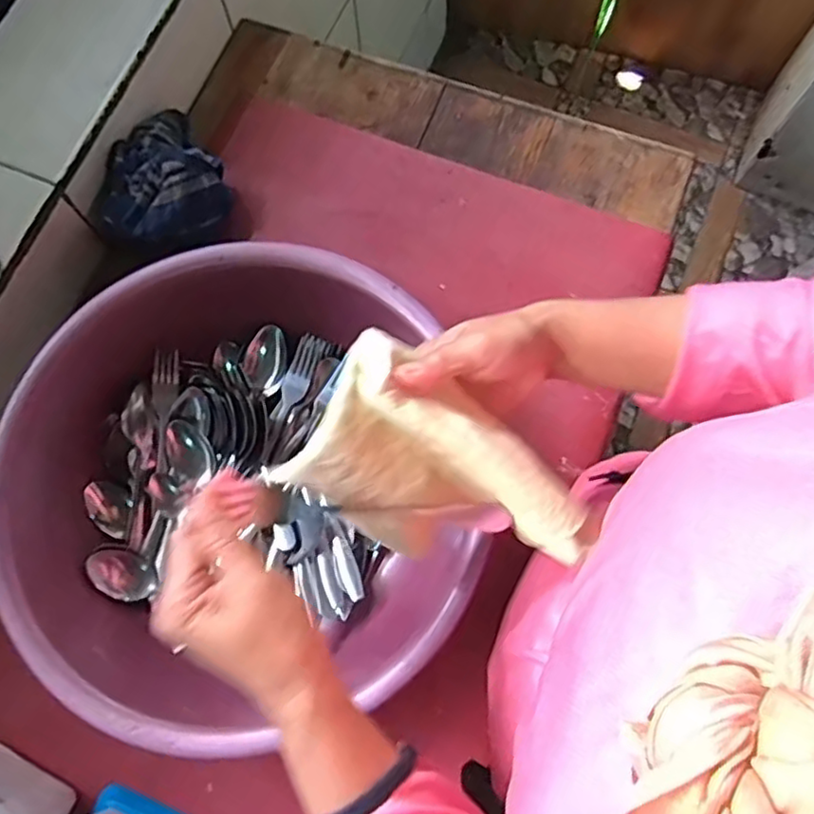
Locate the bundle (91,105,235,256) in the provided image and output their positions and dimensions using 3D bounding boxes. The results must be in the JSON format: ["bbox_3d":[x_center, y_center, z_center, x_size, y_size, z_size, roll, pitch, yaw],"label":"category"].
[{"bbox_3d":[-0.238,-0.226,0.678,0.109,0.087,0.149,8,75,3],"label":"bundle"}]

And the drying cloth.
[{"bbox_3d":[0.010,0.045,0.391,0.163,0.108,0.040,39,34,-15],"label":"drying cloth"}]

